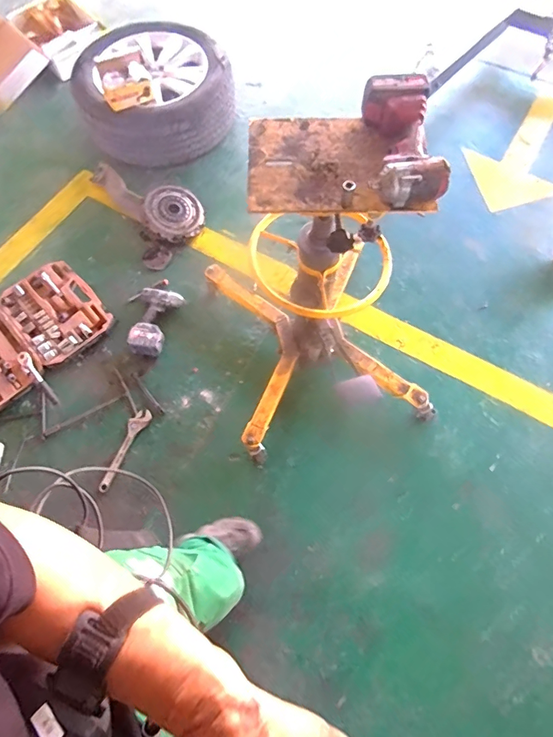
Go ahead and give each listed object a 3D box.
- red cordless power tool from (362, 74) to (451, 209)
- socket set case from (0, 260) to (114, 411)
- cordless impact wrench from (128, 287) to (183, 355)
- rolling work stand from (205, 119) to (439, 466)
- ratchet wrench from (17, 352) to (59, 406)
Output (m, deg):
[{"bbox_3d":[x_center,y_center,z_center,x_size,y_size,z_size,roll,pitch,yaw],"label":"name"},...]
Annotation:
[{"bbox_3d":[0.235,-0.430,0.798,0.118,0.070,0.251,-3,68,-1],"label":"red cordless power tool"},{"bbox_3d":[-0.920,-0.123,1.510,0.584,0.053,0.385,-42,74,-16],"label":"socket set case"},{"bbox_3d":[-0.438,-0.177,1.560,0.167,0.082,0.261,4,67,1],"label":"cordless impact wrench"},{"bbox_3d":[0.105,-0.215,1.149,0.561,0.761,0.677,-16,68,-7],"label":"rolling work stand"},{"bbox_3d":[-0.828,0.035,1.477,0.043,0.030,0.213,-36,94,-13],"label":"ratchet wrench"}]

